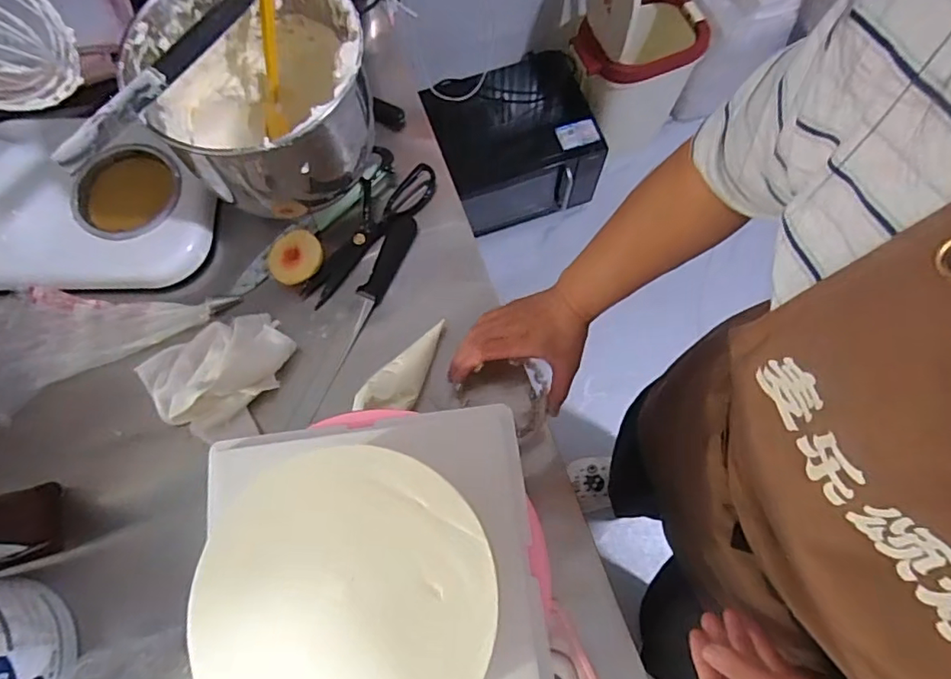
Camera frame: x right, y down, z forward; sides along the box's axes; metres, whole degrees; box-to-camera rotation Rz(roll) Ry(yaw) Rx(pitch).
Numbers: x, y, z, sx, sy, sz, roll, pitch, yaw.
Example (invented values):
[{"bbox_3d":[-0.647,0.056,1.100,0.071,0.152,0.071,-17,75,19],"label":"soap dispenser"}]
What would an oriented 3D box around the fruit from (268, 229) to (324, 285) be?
[{"bbox_3d":[-0.221,-0.102,0.682,0.066,0.025,0.066,0,72,1],"label":"fruit"}]

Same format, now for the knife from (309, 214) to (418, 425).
[{"bbox_3d":[-0.136,-0.039,0.680,0.031,0.019,0.263,22,74,7],"label":"knife"}]

